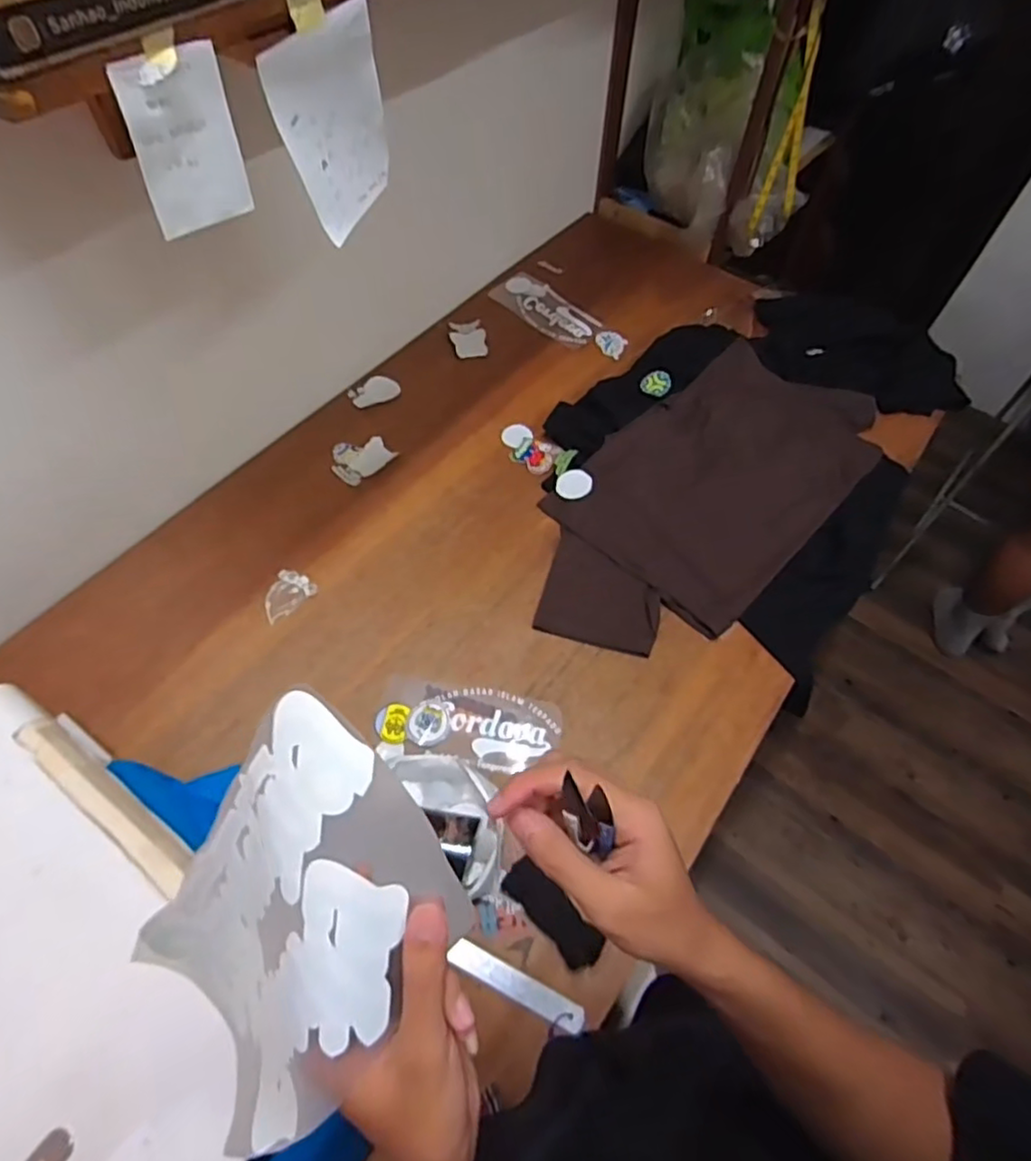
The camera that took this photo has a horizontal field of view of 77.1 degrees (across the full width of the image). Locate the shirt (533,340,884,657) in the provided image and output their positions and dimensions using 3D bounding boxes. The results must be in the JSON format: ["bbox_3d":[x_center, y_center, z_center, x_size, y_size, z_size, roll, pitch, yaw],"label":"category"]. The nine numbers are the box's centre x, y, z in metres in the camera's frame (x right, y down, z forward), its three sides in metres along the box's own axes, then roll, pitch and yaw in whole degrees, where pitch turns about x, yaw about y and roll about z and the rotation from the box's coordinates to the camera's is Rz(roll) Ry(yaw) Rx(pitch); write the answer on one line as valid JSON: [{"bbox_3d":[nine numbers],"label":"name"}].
[{"bbox_3d":[0.309,-0.151,1.058,0.345,0.038,0.700,39,66,20],"label":"shirt"}]

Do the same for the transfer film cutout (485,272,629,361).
[{"bbox_3d":[0.084,-0.540,1.329,0.119,0.009,0.322,-35,65,-21],"label":"transfer film cutout"}]

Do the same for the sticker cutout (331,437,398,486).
[{"bbox_3d":[-0.264,-0.210,1.101,0.102,0.007,0.088,-36,66,-20],"label":"sticker cutout"}]

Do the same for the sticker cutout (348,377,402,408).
[{"bbox_3d":[-0.259,-0.348,1.188,0.088,0.006,0.062,-25,69,-12],"label":"sticker cutout"}]

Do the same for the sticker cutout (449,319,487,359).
[{"bbox_3d":[-0.092,-0.476,1.268,0.067,0.004,0.109,-6,60,-5],"label":"sticker cutout"}]

